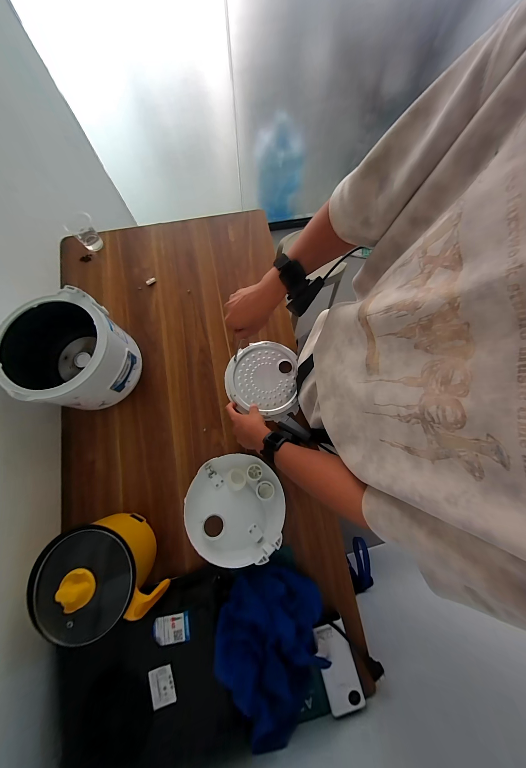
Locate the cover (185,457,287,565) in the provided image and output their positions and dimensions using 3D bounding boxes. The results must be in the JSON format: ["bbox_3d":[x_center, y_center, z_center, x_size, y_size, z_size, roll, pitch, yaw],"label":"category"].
[{"bbox_3d":[-0.055,0.258,0.525,0.207,0.035,0.204,3,59,-14],"label":"cover"}]

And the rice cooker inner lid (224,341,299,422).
[{"bbox_3d":[-0.004,-0.010,0.620,0.174,0.020,0.189,0,78,-1],"label":"rice cooker inner lid"}]

